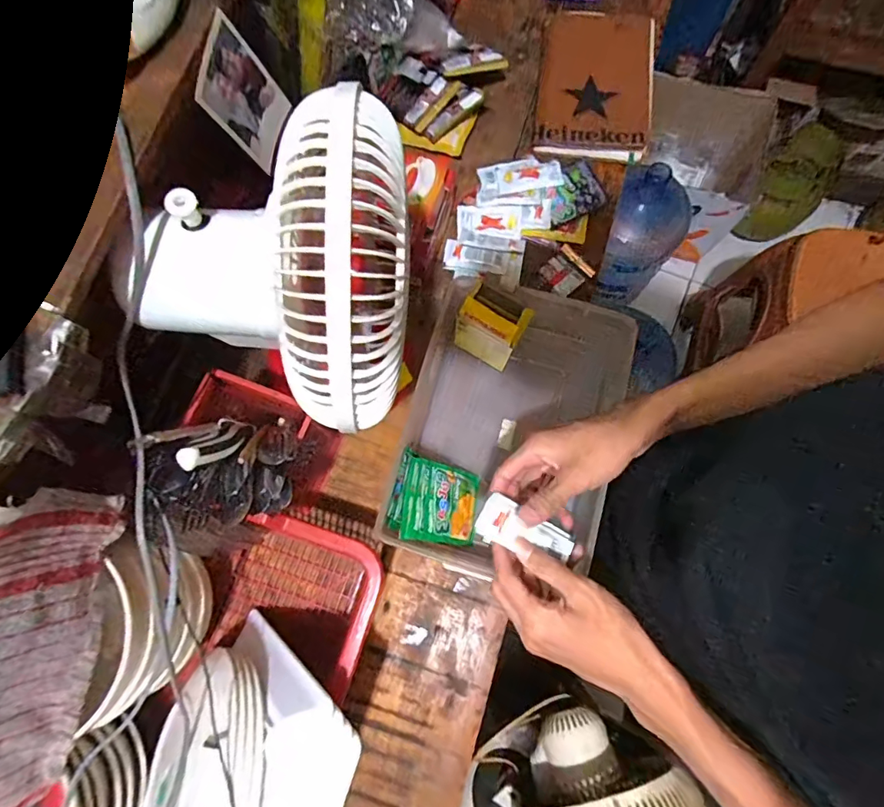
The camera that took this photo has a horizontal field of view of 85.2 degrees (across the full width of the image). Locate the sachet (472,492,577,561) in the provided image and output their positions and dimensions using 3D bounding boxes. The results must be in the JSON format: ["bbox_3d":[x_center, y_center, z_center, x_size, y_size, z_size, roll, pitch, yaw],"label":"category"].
[{"bbox_3d":[0.070,0.102,0.388,0.079,0.019,0.034,21,78,-4],"label":"sachet"}]

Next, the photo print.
[{"bbox_3d":[-0.138,-0.212,0.339,0.005,0.083,0.057,15,88,14],"label":"photo print"}]

